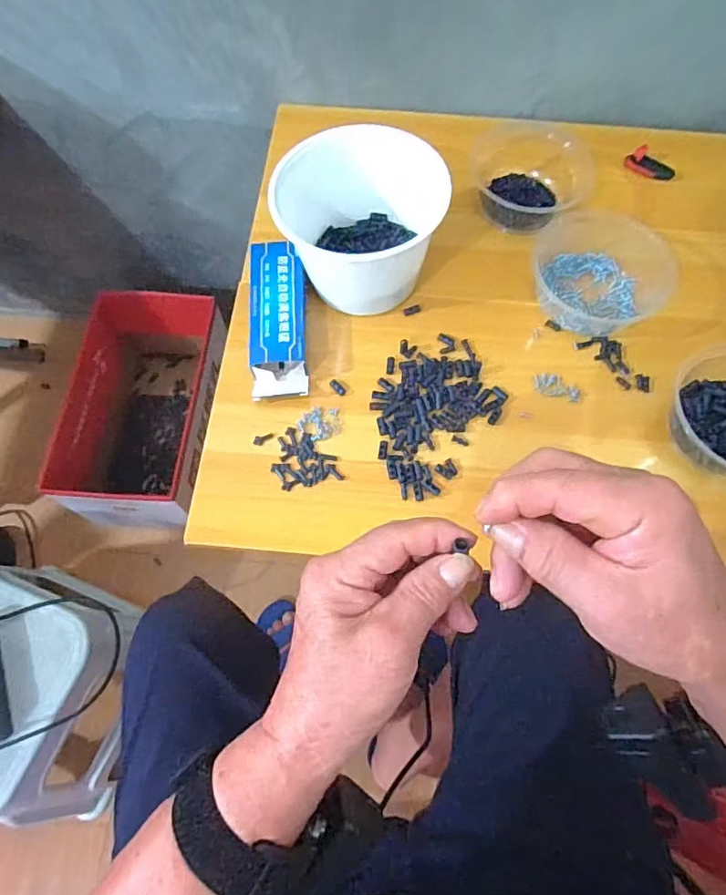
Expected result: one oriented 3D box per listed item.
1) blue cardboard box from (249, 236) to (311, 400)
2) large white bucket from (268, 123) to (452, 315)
[{"bbox_3d":[-0.088,-0.136,0.570,0.055,0.035,0.172,-4,67,-2],"label":"blue cardboard box"},{"bbox_3d":[0.001,-0.230,0.559,0.138,0.120,0.136,0,67,-1],"label":"large white bucket"}]

